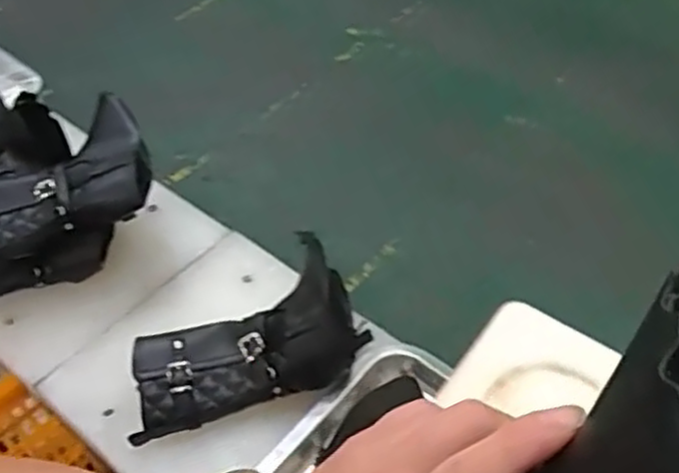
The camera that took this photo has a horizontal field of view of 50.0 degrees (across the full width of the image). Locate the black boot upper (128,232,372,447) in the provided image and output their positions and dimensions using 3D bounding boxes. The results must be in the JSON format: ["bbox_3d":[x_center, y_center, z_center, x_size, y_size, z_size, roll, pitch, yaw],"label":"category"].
[{"bbox_3d":[-0.081,0.093,0.630,0.196,0.069,0.124,-25,50,0],"label":"black boot upper"}]

